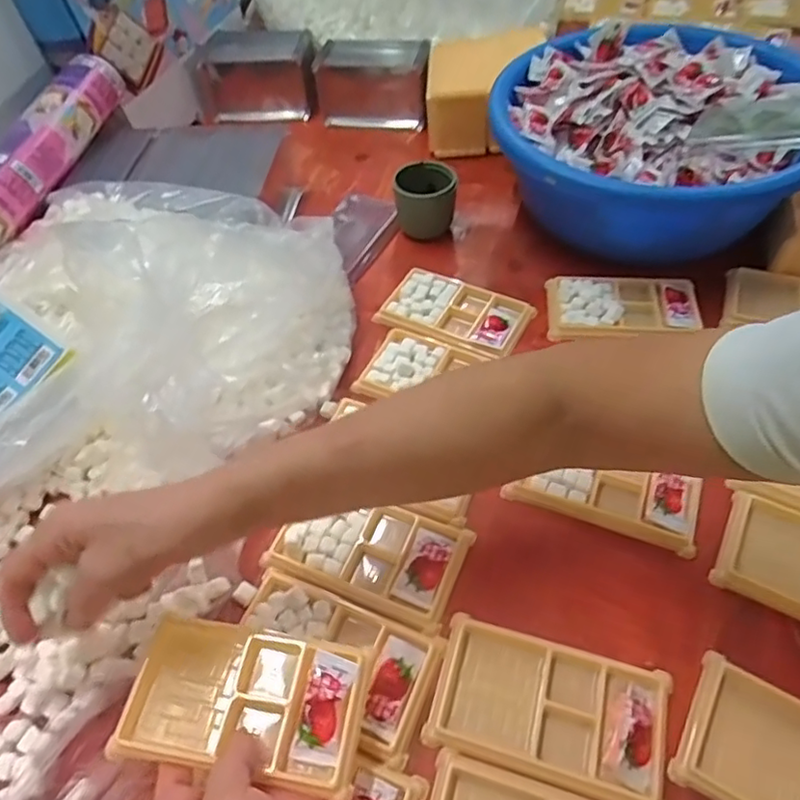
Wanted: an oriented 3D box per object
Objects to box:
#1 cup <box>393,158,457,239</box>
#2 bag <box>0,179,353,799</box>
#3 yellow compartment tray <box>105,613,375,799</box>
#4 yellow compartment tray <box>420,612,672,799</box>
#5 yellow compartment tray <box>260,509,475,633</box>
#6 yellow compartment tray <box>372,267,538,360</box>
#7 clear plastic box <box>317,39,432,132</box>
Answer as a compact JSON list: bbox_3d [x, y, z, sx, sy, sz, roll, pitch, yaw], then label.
[{"bbox_3d":[0.028,-0.212,0.658,0.066,0.063,0.055,-2,50,2],"label":"cup"},{"bbox_3d":[-0.233,0.015,0.437,0.280,0.137,0.520,9,54,12],"label":"bag"},{"bbox_3d":[-0.087,0.173,0.353,0.133,0.027,0.075,7,53,7],"label":"yellow compartment tray"},{"bbox_3d":[0.091,0.185,0.370,0.135,0.019,0.078,12,55,14],"label":"yellow compartment tray"},{"bbox_3d":[-0.021,0.105,0.442,0.130,0.012,0.078,17,56,17],"label":"yellow compartment tray"},{"bbox_3d":[0.053,-0.087,0.584,0.132,0.017,0.079,23,58,21],"label":"yellow compartment tray"},{"bbox_3d":[-0.032,-0.419,0.807,0.141,0.089,0.075,9,54,12],"label":"clear plastic box"}]

